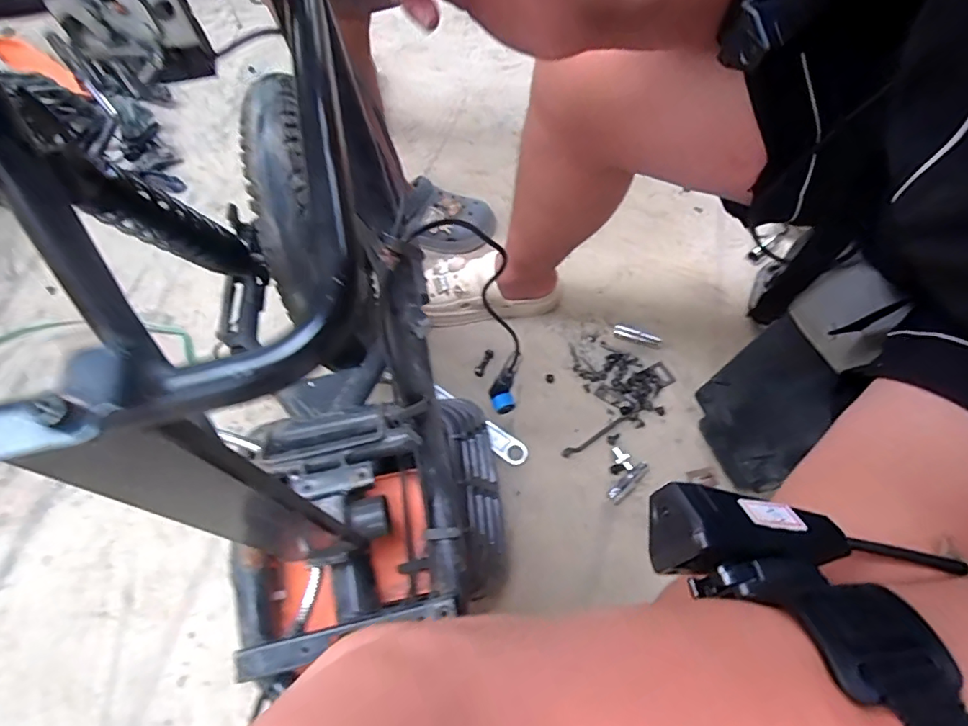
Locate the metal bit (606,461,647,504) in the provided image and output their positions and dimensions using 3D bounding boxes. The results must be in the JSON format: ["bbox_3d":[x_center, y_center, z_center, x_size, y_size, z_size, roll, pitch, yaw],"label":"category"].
[{"bbox_3d":[0.217,0.178,0.753,0.074,0.011,0.021,-42,68,-17],"label":"metal bit"}]

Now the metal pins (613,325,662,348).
[{"bbox_3d":[0.262,-0.047,0.858,0.080,0.017,0.019,20,66,13],"label":"metal pins"}]

